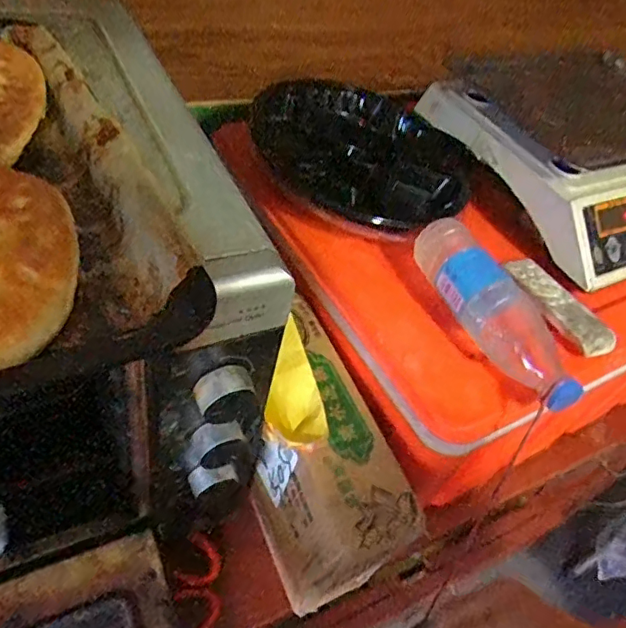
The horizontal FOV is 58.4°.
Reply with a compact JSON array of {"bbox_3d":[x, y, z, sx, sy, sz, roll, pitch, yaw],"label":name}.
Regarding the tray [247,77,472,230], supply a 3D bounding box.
[{"bbox_3d":[0.051,-0.206,0.728,0.297,0.157,0.059,18,19,5],"label":"tray"}]

